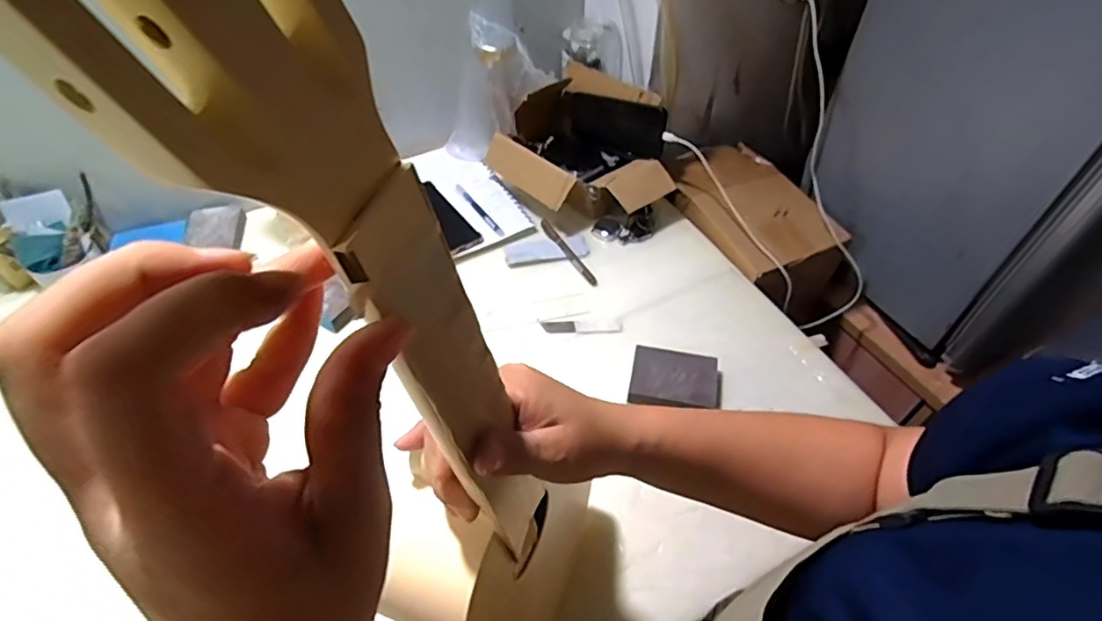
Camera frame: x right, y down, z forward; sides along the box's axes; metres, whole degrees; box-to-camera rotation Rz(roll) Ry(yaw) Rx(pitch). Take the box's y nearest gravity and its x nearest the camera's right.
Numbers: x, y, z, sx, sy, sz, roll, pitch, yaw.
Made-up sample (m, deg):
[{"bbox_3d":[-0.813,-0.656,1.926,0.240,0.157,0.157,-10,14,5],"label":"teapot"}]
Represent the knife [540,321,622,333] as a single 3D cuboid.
[{"bbox_3d":[0.039,0.020,0.724,0.099,0.004,0.020,-1,52,-1],"label":"knife"}]

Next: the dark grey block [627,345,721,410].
[{"bbox_3d":[0.143,0.080,0.657,0.099,0.026,0.076,8,52,5],"label":"dark grey block"}]

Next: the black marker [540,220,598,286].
[{"bbox_3d":[0.024,-0.084,0.801,0.013,0.010,0.135,-26,56,-20],"label":"black marker"}]

